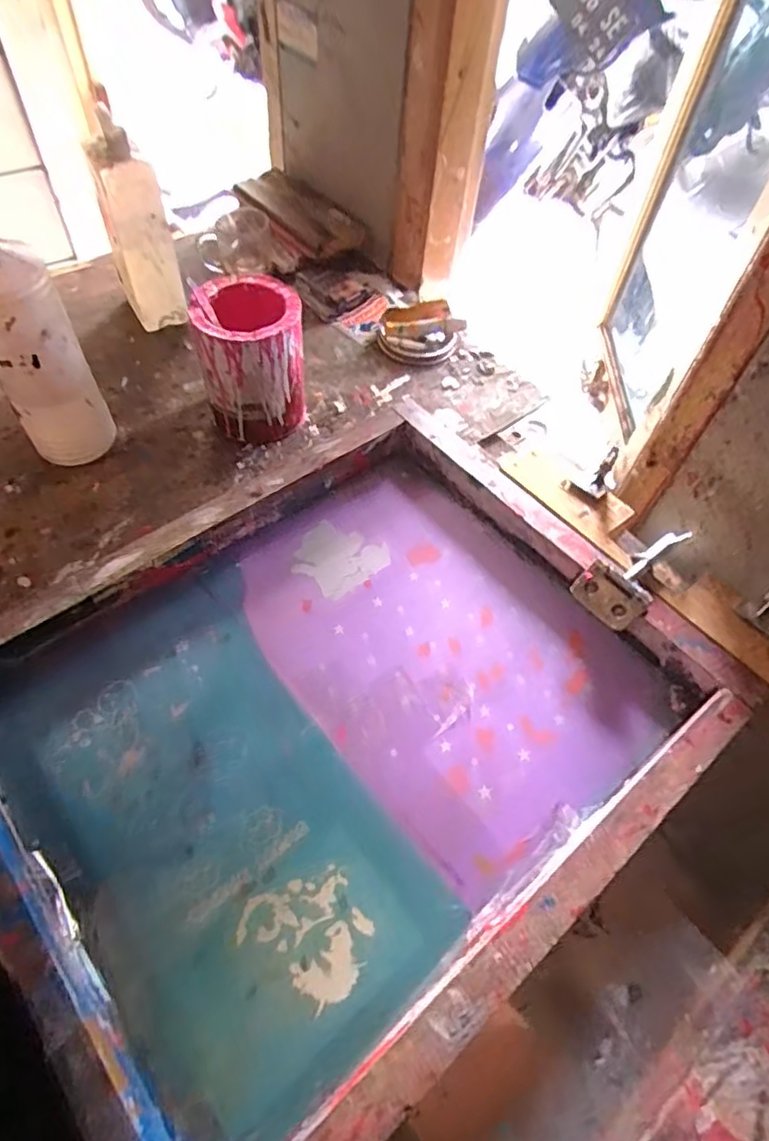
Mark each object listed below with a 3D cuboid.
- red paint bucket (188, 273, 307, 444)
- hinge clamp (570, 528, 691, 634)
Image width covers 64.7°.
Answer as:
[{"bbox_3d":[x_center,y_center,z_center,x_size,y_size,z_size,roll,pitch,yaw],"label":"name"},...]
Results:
[{"bbox_3d":[-0.142,-0.234,0.669,0.103,0.146,0.111,1,57,-2],"label":"red paint bucket"},{"bbox_3d":[0.236,0.003,0.562,0.117,0.031,0.058,-29,62,-22],"label":"hinge clamp"}]

